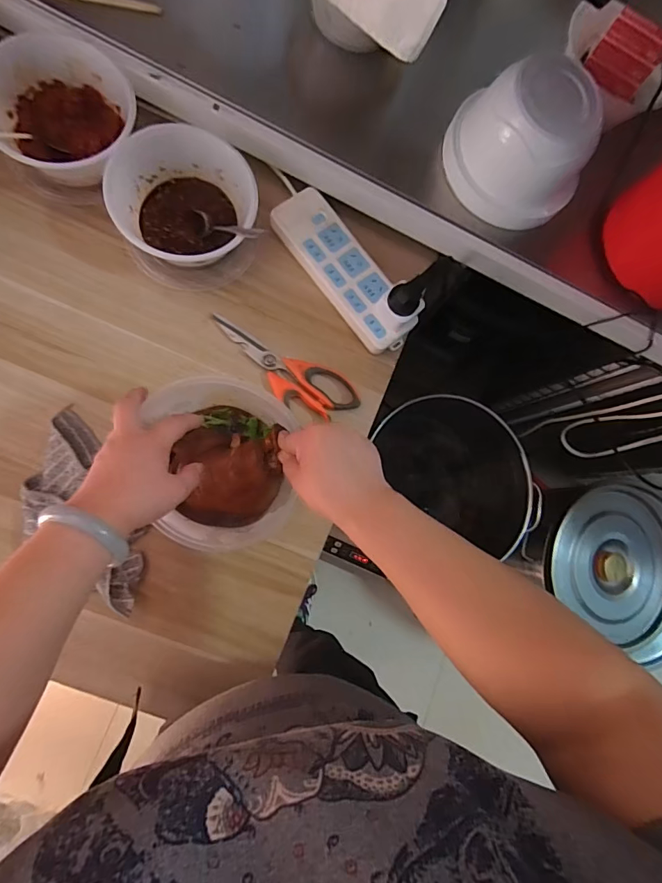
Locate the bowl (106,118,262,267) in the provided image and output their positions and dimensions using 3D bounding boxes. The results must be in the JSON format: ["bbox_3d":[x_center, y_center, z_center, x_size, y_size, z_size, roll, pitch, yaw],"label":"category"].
[{"bbox_3d":[-0.174,-0.295,0.541,0.158,0.069,0.146,1,82,-10],"label":"bowl"}]

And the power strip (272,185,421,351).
[{"bbox_3d":[0.018,-0.225,0.591,0.076,0.032,0.231,-38,91,-13],"label":"power strip"}]

